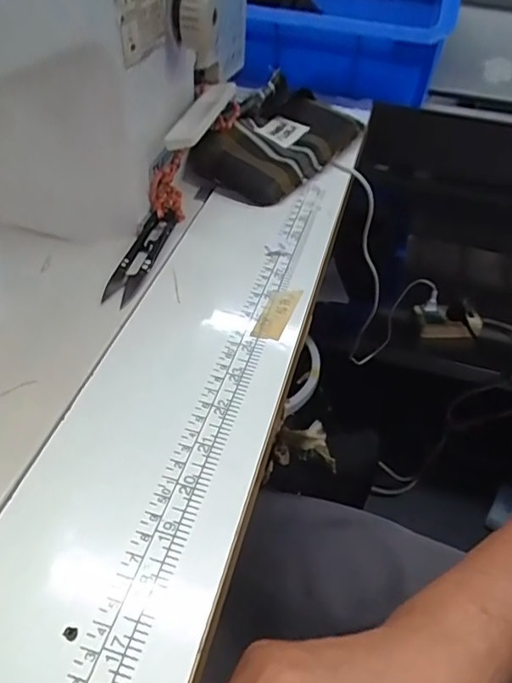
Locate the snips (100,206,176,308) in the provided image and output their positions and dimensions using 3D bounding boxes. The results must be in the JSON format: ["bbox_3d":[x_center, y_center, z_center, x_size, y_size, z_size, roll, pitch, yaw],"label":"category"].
[{"bbox_3d":[-0.081,-0.062,0.384,0.025,0.012,0.098,11,45,5],"label":"snips"}]

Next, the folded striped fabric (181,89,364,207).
[{"bbox_3d":[0.031,-0.186,0.501,0.086,0.035,0.195,31,50,23],"label":"folded striped fabric"}]

